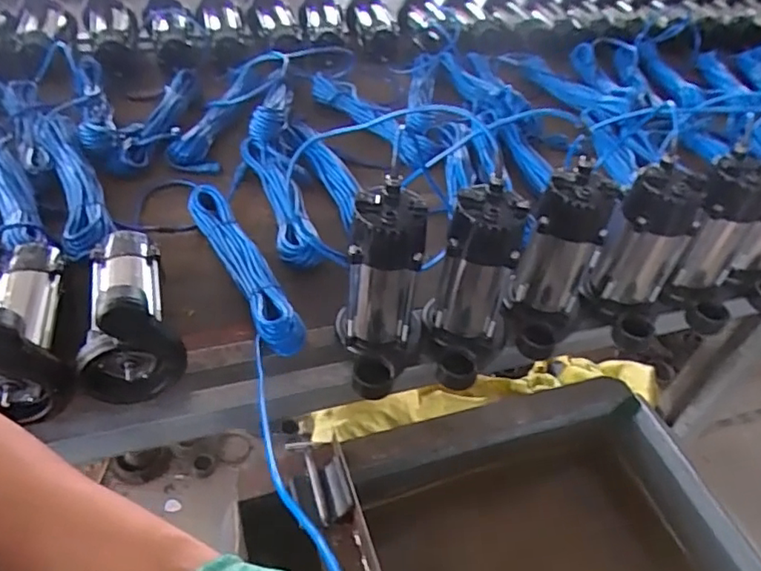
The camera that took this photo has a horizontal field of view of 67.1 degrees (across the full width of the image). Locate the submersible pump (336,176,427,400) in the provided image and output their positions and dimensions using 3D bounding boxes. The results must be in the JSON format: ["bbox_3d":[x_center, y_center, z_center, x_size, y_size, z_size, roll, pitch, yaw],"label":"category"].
[{"bbox_3d":[0.006,-0.006,0.727,0.105,0.226,0.183,-5,45,-13],"label":"submersible pump"}]

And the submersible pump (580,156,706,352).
[{"bbox_3d":[0.370,-0.041,0.809,0.114,0.224,0.122,25,47,17],"label":"submersible pump"}]

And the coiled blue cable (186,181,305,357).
[{"bbox_3d":[-0.213,-0.038,0.873,0.062,0.051,0.355,-19,50,-25],"label":"coiled blue cable"}]

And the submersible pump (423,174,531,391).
[{"bbox_3d":[0.123,0.006,0.728,0.107,0.224,0.139,9,44,2],"label":"submersible pump"}]

